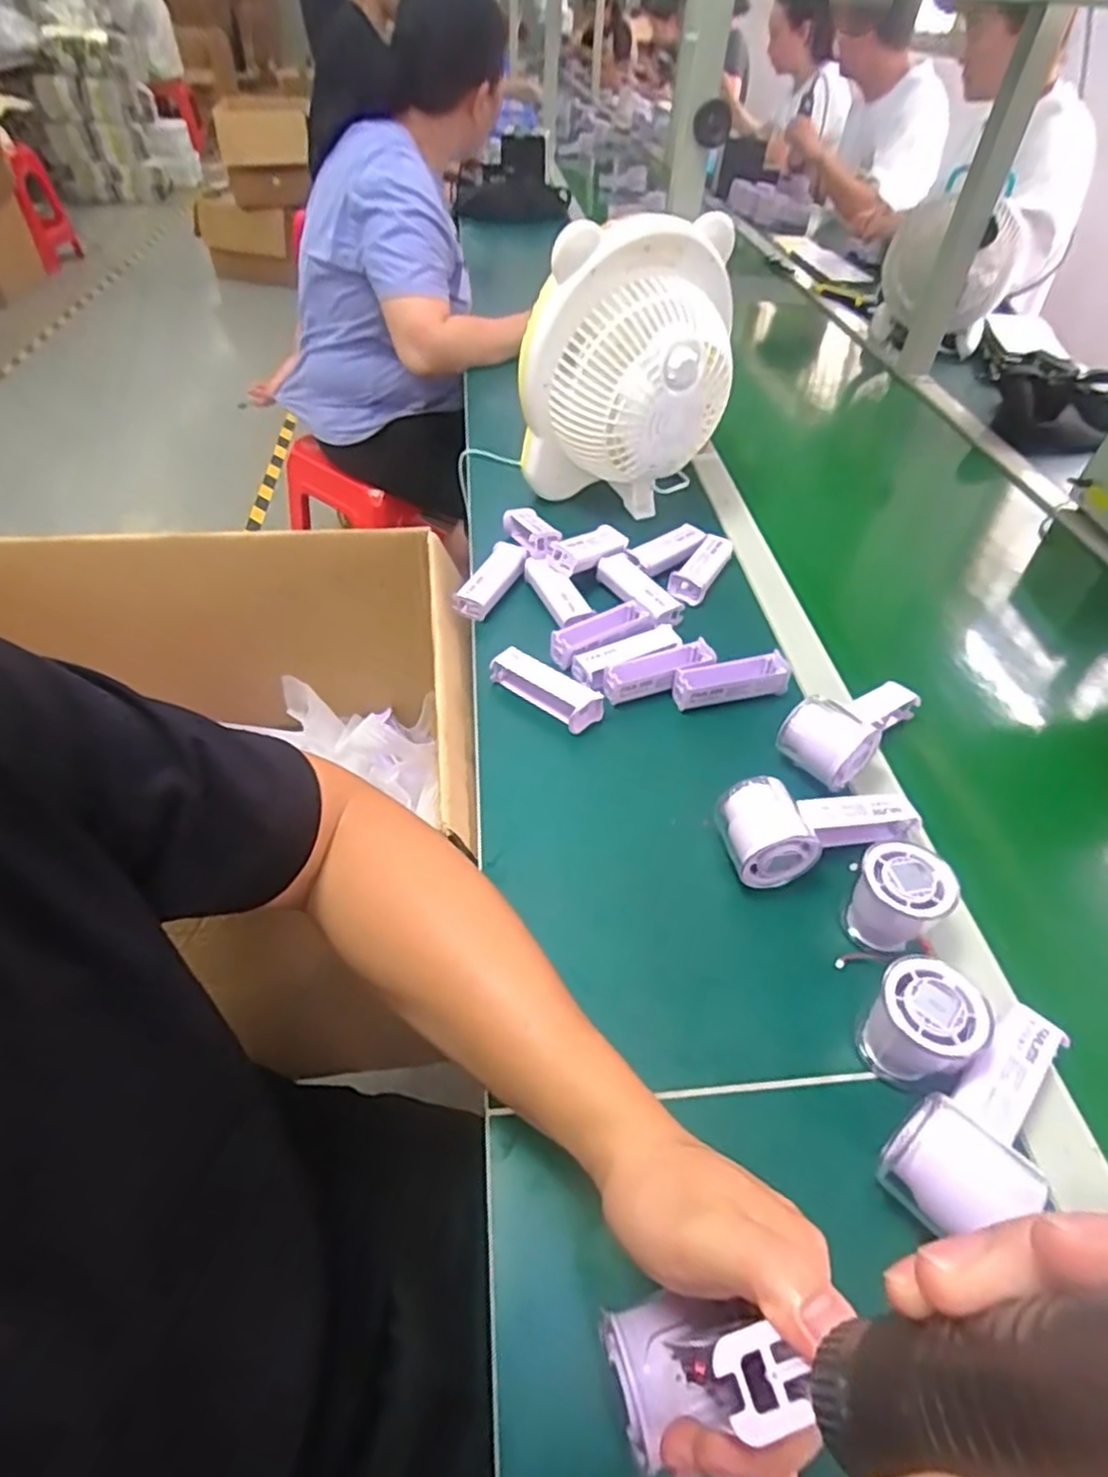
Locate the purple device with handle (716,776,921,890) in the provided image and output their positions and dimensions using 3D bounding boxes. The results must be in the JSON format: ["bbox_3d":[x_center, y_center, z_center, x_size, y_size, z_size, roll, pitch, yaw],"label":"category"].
[{"bbox_3d":[0.192,0.059,0.531,0.143,0.056,0.064,-13,49,-15],"label":"purple device with handle"}]

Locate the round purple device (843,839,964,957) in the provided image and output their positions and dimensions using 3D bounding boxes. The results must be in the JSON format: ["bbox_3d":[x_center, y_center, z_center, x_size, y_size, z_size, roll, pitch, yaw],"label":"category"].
[{"bbox_3d":[0.229,0.106,0.479,0.051,0.056,0.051,2,46,-2],"label":"round purple device"}]

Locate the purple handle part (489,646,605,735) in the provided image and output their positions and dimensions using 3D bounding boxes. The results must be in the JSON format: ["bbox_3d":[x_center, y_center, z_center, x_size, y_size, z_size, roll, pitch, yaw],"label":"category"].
[{"bbox_3d":[-0.006,-0.043,0.632,0.104,0.030,0.032,34,53,25],"label":"purple handle part"}]

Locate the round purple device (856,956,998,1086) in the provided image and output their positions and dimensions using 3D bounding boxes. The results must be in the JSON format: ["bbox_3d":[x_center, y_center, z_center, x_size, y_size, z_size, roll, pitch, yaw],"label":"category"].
[{"bbox_3d":[0.212,0.169,0.421,0.056,0.057,0.055,2,46,-2],"label":"round purple device"}]

